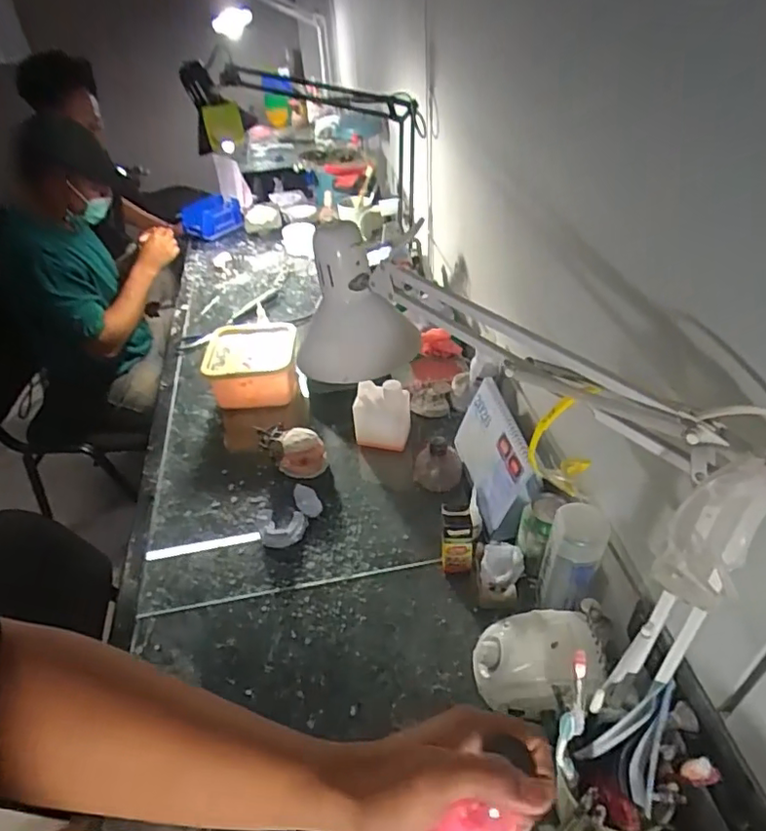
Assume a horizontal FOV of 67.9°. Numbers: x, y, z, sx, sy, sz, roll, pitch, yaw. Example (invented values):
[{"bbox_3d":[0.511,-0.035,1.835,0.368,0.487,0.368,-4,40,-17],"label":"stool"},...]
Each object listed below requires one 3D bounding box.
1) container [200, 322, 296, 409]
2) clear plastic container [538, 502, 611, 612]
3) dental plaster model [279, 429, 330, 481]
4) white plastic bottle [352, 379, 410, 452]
[{"bbox_3d":[-0.266,-0.103,1.161,0.177,0.103,0.199,-3,41,2],"label":"container"},{"bbox_3d":[0.233,0.178,0.702,0.062,0.151,0.062,-3,41,3],"label":"clear plastic container"},{"bbox_3d":[-0.141,0.068,0.985,0.081,0.072,0.060,-12,41,-8],"label":"dental plaster model"},{"bbox_3d":[-0.003,0.003,1.010,0.102,0.127,0.049,-7,41,-2],"label":"white plastic bottle"}]

